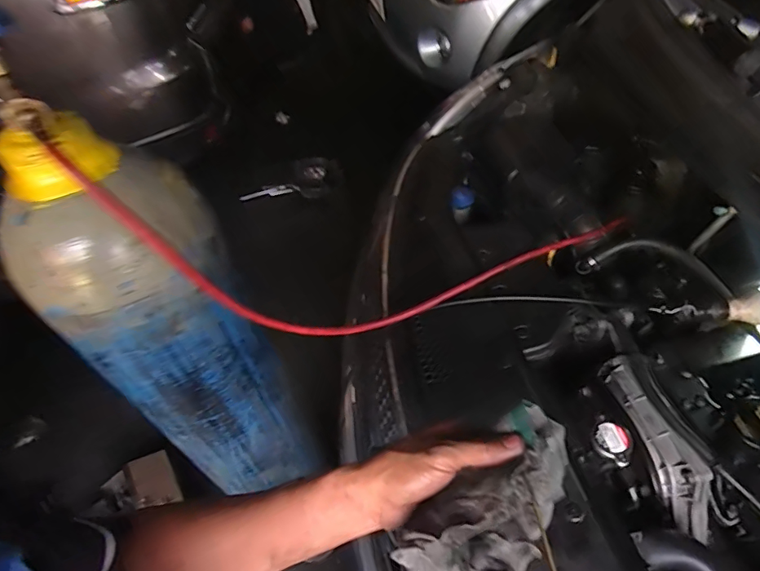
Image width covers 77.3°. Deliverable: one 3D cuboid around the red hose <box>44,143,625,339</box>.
[{"bbox_3d":[0.045,-0.021,0.633,0.786,0.213,0.055,-2,42,-35],"label":"red hose"}]

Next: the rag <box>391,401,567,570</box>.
[{"bbox_3d":[0.092,0.173,0.375,0.157,0.066,0.083,-48,57,-2],"label":"rag"}]

